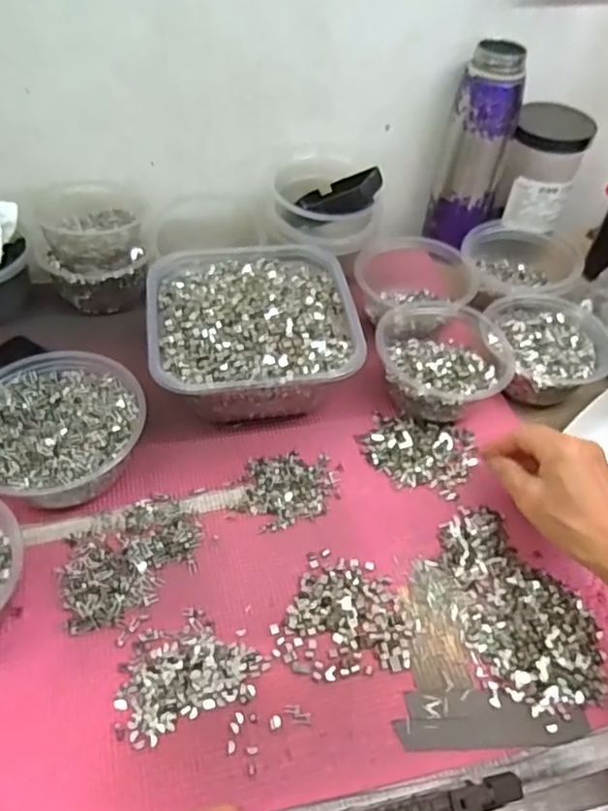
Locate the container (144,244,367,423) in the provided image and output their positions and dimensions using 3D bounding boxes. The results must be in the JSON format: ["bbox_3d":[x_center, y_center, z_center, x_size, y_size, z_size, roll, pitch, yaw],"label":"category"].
[{"bbox_3d":[-0.047,-0.070,0.557,0.173,0.073,0.186,-8,51,-10],"label":"container"}]

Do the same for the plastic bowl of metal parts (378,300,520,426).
[{"bbox_3d":[0.123,-0.044,0.561,0.115,0.053,0.123,2,49,-2],"label":"plastic bowl of metal parts"}]

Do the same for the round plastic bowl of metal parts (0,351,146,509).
[{"bbox_3d":[-0.194,0.019,0.490,0.129,0.054,0.129,2,49,-2],"label":"round plastic bowl of metal parts"}]

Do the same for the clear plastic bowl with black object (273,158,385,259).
[{"bbox_3d":[0.021,-0.196,0.603,0.096,0.067,0.093,2,49,-2],"label":"clear plastic bowl with black object"}]

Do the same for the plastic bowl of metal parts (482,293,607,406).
[{"bbox_3d":[0.228,-0.058,0.587,0.094,0.041,0.106,-8,50,-11],"label":"plastic bowl of metal parts"}]

